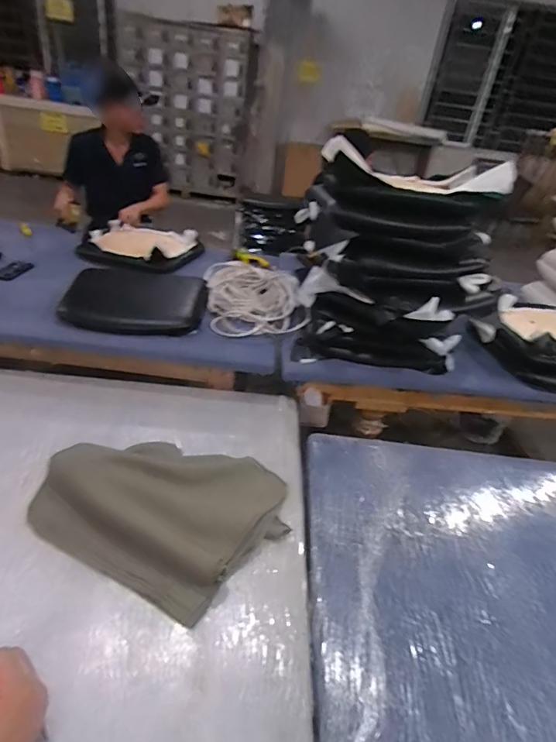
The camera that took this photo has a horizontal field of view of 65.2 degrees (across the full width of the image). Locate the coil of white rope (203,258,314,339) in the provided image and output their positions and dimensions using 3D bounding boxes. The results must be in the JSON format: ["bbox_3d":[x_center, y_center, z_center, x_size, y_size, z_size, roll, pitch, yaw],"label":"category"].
[{"bbox_3d":[-0.091,-0.293,1.662,0.357,0.085,0.518,-1,35,-13],"label":"coil of white rope"}]

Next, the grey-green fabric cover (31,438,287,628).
[{"bbox_3d":[-0.259,0.287,0.991,0.520,0.069,0.387,20,36,17],"label":"grey-green fabric cover"}]

